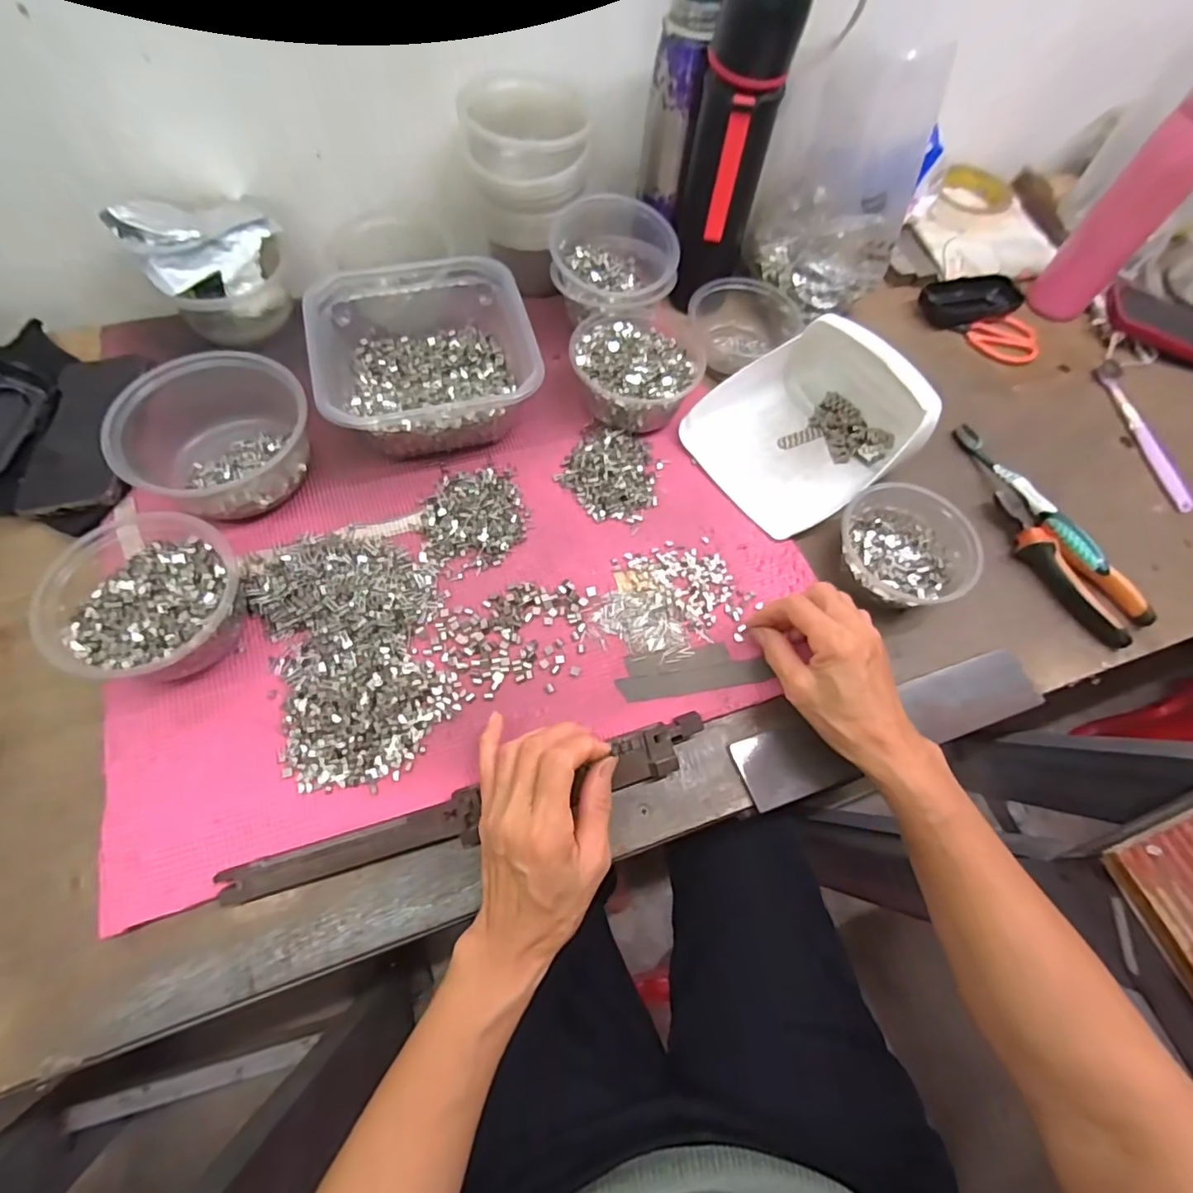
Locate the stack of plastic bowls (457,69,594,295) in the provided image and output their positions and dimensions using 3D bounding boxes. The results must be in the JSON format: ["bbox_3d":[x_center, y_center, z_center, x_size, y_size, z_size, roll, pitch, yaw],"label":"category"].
[{"bbox_3d":[-0.059,-0.366,0.536,0.101,0.160,0.098,29,65,10],"label":"stack of plastic bowls"}]

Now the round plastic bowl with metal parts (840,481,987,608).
[{"bbox_3d":[0.250,-0.041,0.472,0.107,0.050,0.106,2,63,-3],"label":"round plastic bowl with metal parts"}]

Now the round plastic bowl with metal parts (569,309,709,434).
[{"bbox_3d":[0.035,-0.209,0.528,0.112,0.058,0.121,2,63,-3],"label":"round plastic bowl with metal parts"}]

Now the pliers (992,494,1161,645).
[{"bbox_3d":[0.400,-0.028,0.498,0.046,0.032,0.150,-28,68,-17],"label":"pliers"}]

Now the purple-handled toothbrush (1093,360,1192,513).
[{"bbox_3d":[0.550,-0.166,0.585,0.016,0.020,0.183,-3,63,-5],"label":"purple-handled toothbrush"}]

